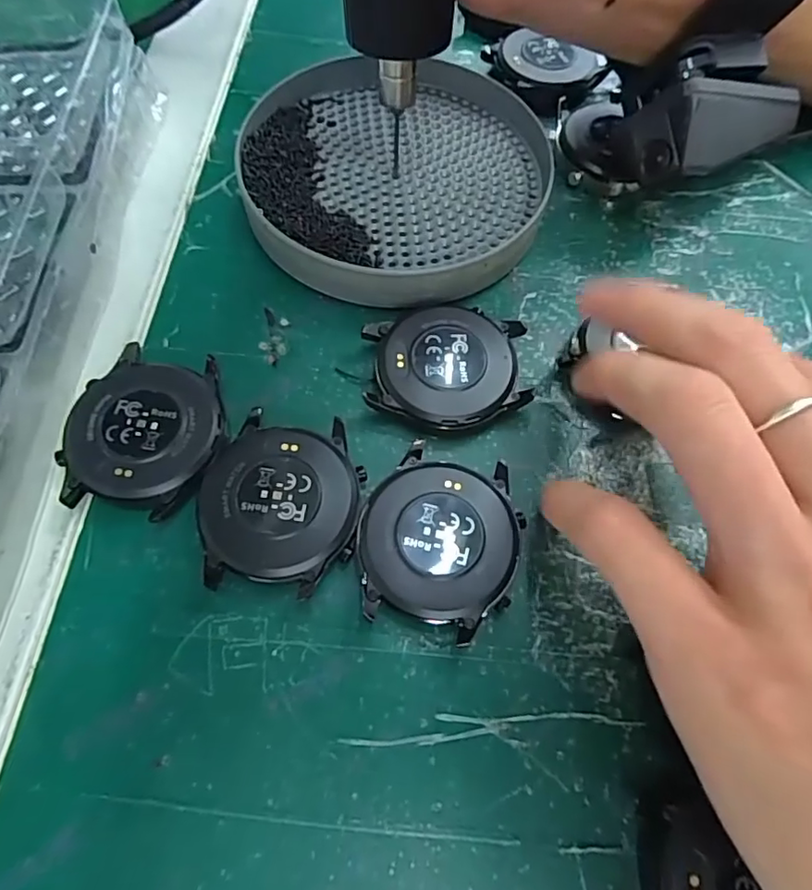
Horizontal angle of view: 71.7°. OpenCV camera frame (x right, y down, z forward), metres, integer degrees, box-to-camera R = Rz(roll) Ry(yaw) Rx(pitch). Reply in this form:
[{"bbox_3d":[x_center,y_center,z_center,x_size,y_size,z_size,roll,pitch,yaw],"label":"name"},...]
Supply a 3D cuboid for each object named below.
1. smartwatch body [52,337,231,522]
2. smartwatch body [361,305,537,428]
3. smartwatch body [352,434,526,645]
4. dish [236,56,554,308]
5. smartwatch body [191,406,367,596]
[{"bbox_3d":[-0.077,-0.004,0.168,0.044,0.011,0.050,10,65,1],"label":"smartwatch body"},{"bbox_3d":[0.013,-0.024,0.182,0.050,0.012,0.042,-8,66,-7],"label":"smartwatch body"},{"bbox_3d":[0.009,0.027,0.159,0.042,0.011,0.048,15,65,3],"label":"smartwatch body"},{"bbox_3d":[-0.003,-0.104,0.215,0.111,0.019,0.119,1,65,-3],"label":"dish"},{"bbox_3d":[-0.035,0.017,0.162,0.043,0.011,0.049,7,65,0],"label":"smartwatch body"}]

